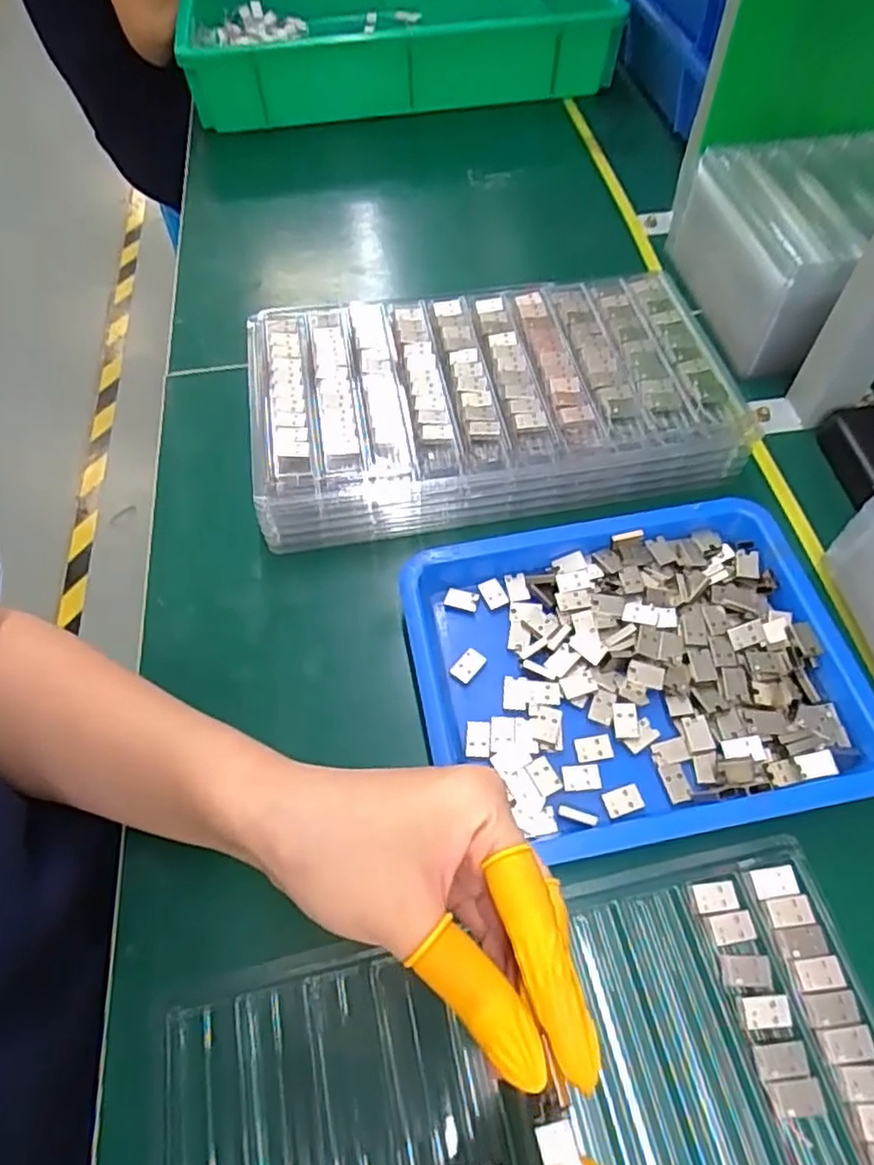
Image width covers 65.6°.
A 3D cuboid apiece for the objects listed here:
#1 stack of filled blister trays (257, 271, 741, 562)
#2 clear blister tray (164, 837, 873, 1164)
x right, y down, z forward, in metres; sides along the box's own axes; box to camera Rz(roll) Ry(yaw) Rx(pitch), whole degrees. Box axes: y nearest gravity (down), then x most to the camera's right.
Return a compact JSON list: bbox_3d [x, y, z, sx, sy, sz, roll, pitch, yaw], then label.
[{"bbox_3d":[0.030,-0.121,0.439,0.292,0.049,0.159,-9,58,-3],"label":"stack of filled blister trays"},{"bbox_3d":[0.041,0.215,0.259,0.287,0.009,0.158,-12,59,-5],"label":"clear blister tray"}]

